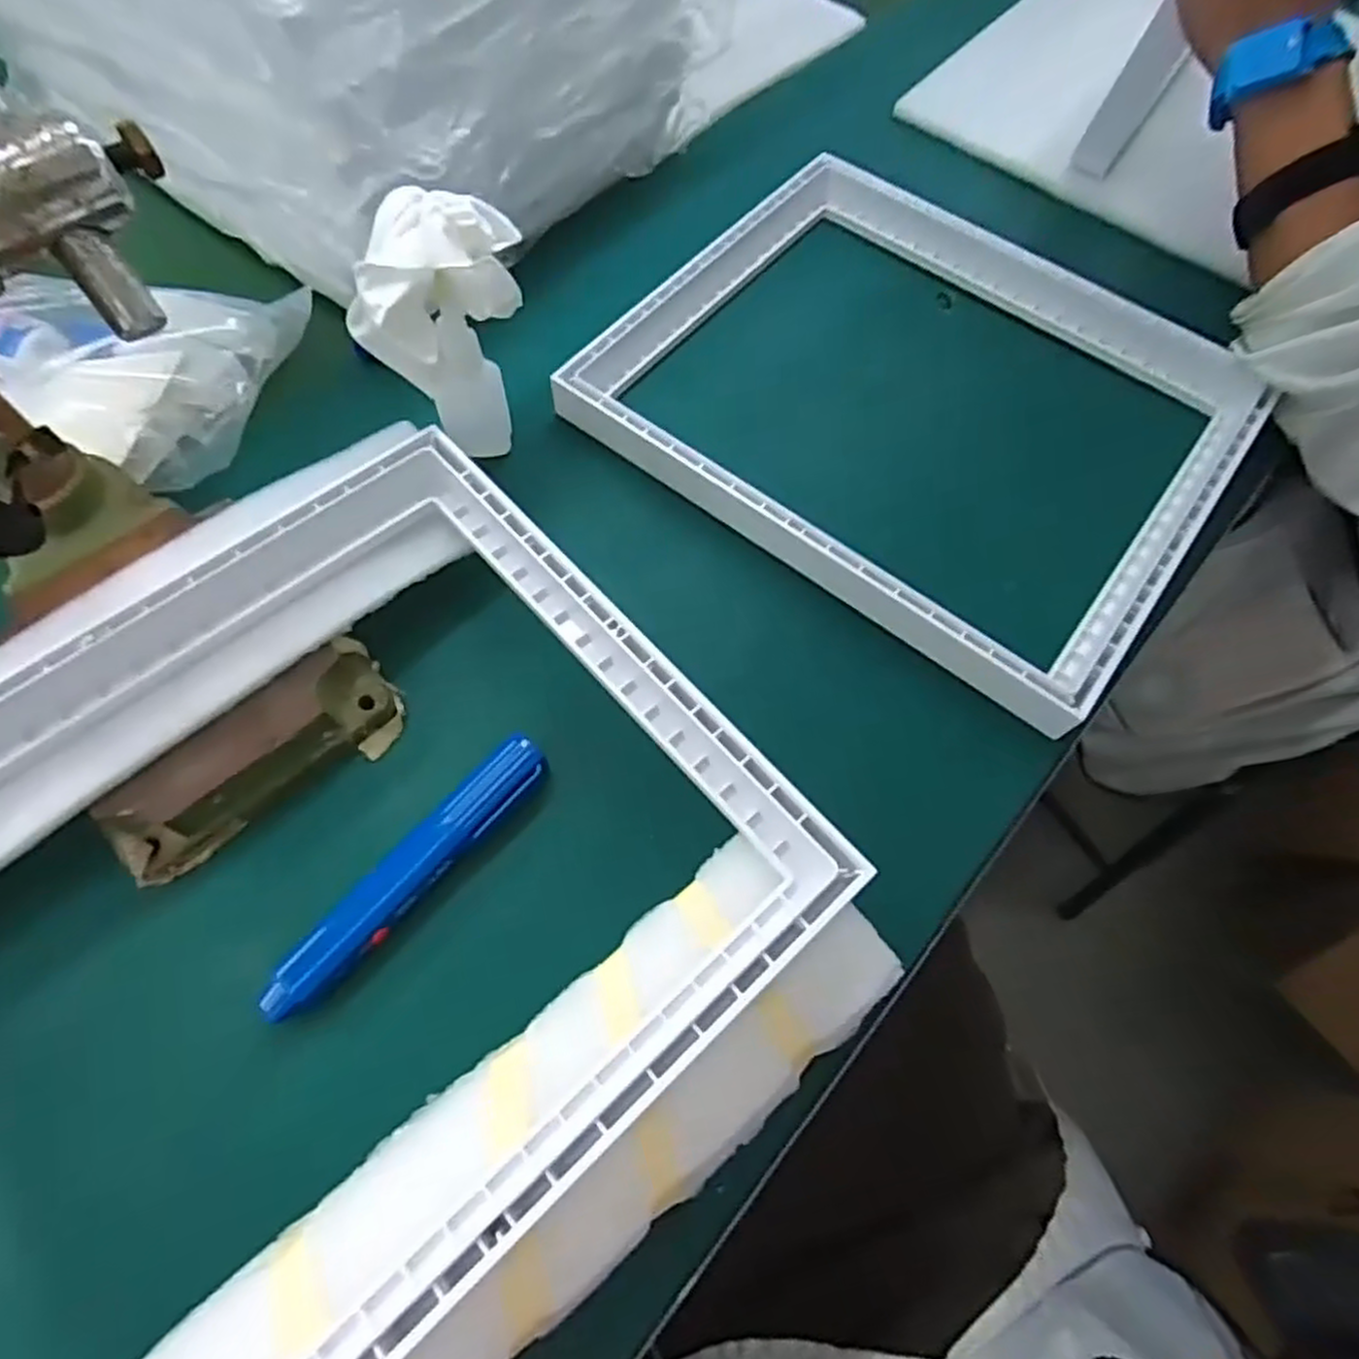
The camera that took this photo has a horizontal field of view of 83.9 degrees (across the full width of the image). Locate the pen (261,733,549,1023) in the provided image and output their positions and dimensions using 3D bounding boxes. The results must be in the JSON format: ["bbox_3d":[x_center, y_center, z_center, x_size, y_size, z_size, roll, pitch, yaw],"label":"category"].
[{"bbox_3d":[-0.111,0.081,0.320,0.023,0.020,0.140,39,70,15],"label":"pen"}]

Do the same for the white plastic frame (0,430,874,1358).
[{"bbox_3d":[-0.140,0.073,0.267,0.325,0.032,0.280,-39,72,-17],"label":"white plastic frame"}]

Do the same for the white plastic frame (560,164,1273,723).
[{"bbox_3d":[0.136,-0.163,0.436,0.324,0.034,0.283,35,69,14],"label":"white plastic frame"}]

